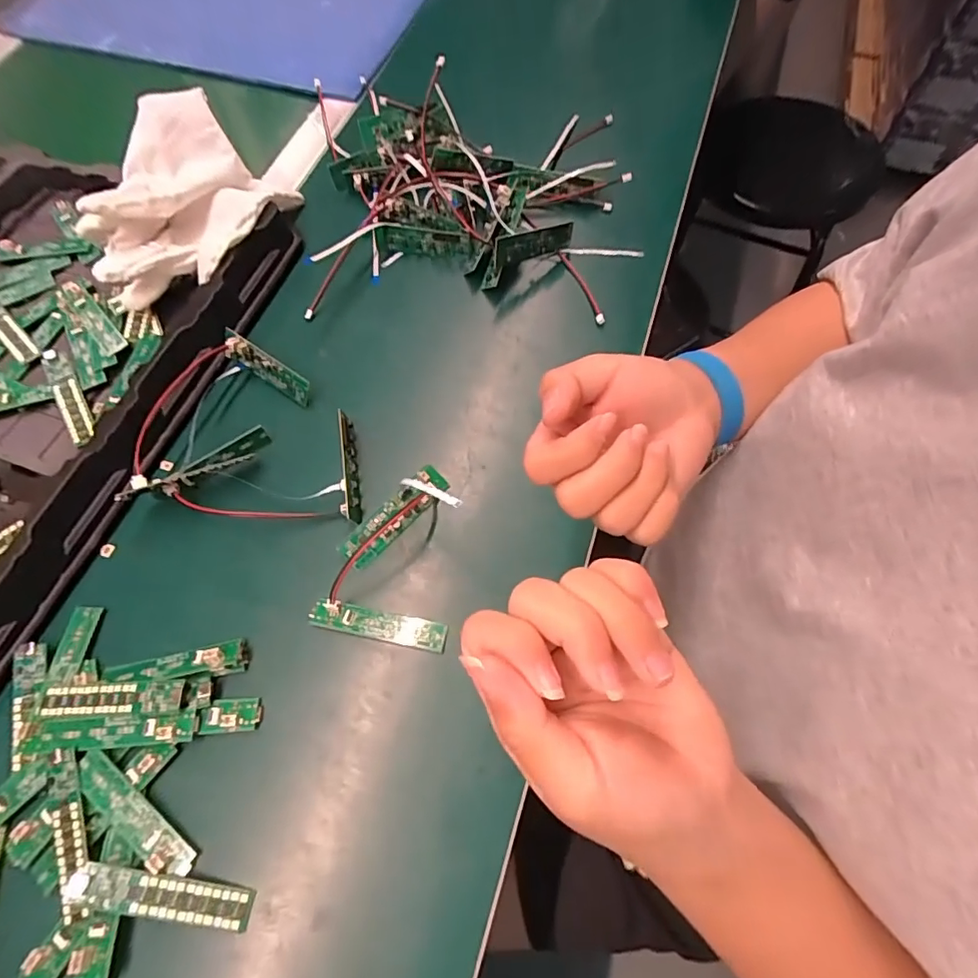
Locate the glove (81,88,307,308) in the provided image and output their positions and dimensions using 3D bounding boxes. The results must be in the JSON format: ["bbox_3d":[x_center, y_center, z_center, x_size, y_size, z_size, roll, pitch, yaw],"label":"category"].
[{"bbox_3d":[-0.242,-0.226,0.413,0.124,0.070,0.174,37,71,16],"label":"glove"}]

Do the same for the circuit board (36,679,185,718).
[{"bbox_3d":[-0.217,0.119,0.298,0.085,0.007,0.018,-2,66,-1],"label":"circuit board"}]

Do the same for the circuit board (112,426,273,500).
[{"bbox_3d":[-0.193,-0.014,0.349,0.095,0.019,0.013,-32,70,-27],"label":"circuit board"}]

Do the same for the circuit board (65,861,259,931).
[{"bbox_3d":[-0.165,0.205,0.262,0.090,0.006,0.018,14,55,-5],"label":"circuit board"}]

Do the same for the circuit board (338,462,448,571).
[{"bbox_3d":[-0.063,0.017,0.348,0.081,0.005,0.022,-43,92,-14],"label":"circuit board"}]

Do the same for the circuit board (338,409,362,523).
[{"bbox_3d":[-0.095,-0.014,0.357,0.011,0.020,0.079,-9,67,-4],"label":"circuit board"}]

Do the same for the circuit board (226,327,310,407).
[{"bbox_3d":[-0.165,-0.089,0.385,0.076,0.022,0.006,36,35,6],"label":"circuit board"}]

